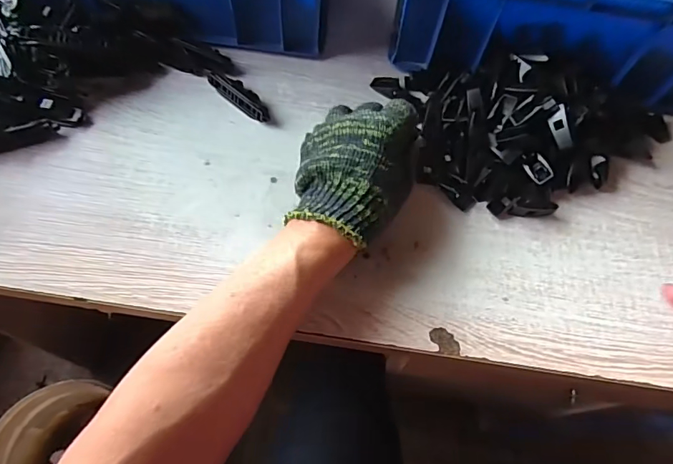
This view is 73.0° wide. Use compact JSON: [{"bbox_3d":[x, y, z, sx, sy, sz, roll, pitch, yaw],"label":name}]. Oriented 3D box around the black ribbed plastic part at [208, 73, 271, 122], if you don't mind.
[{"bbox_3d":[-0.096,-0.137,0.460,0.073,0.016,0.022,40,68,14],"label":"black ribbed plastic part"}]

